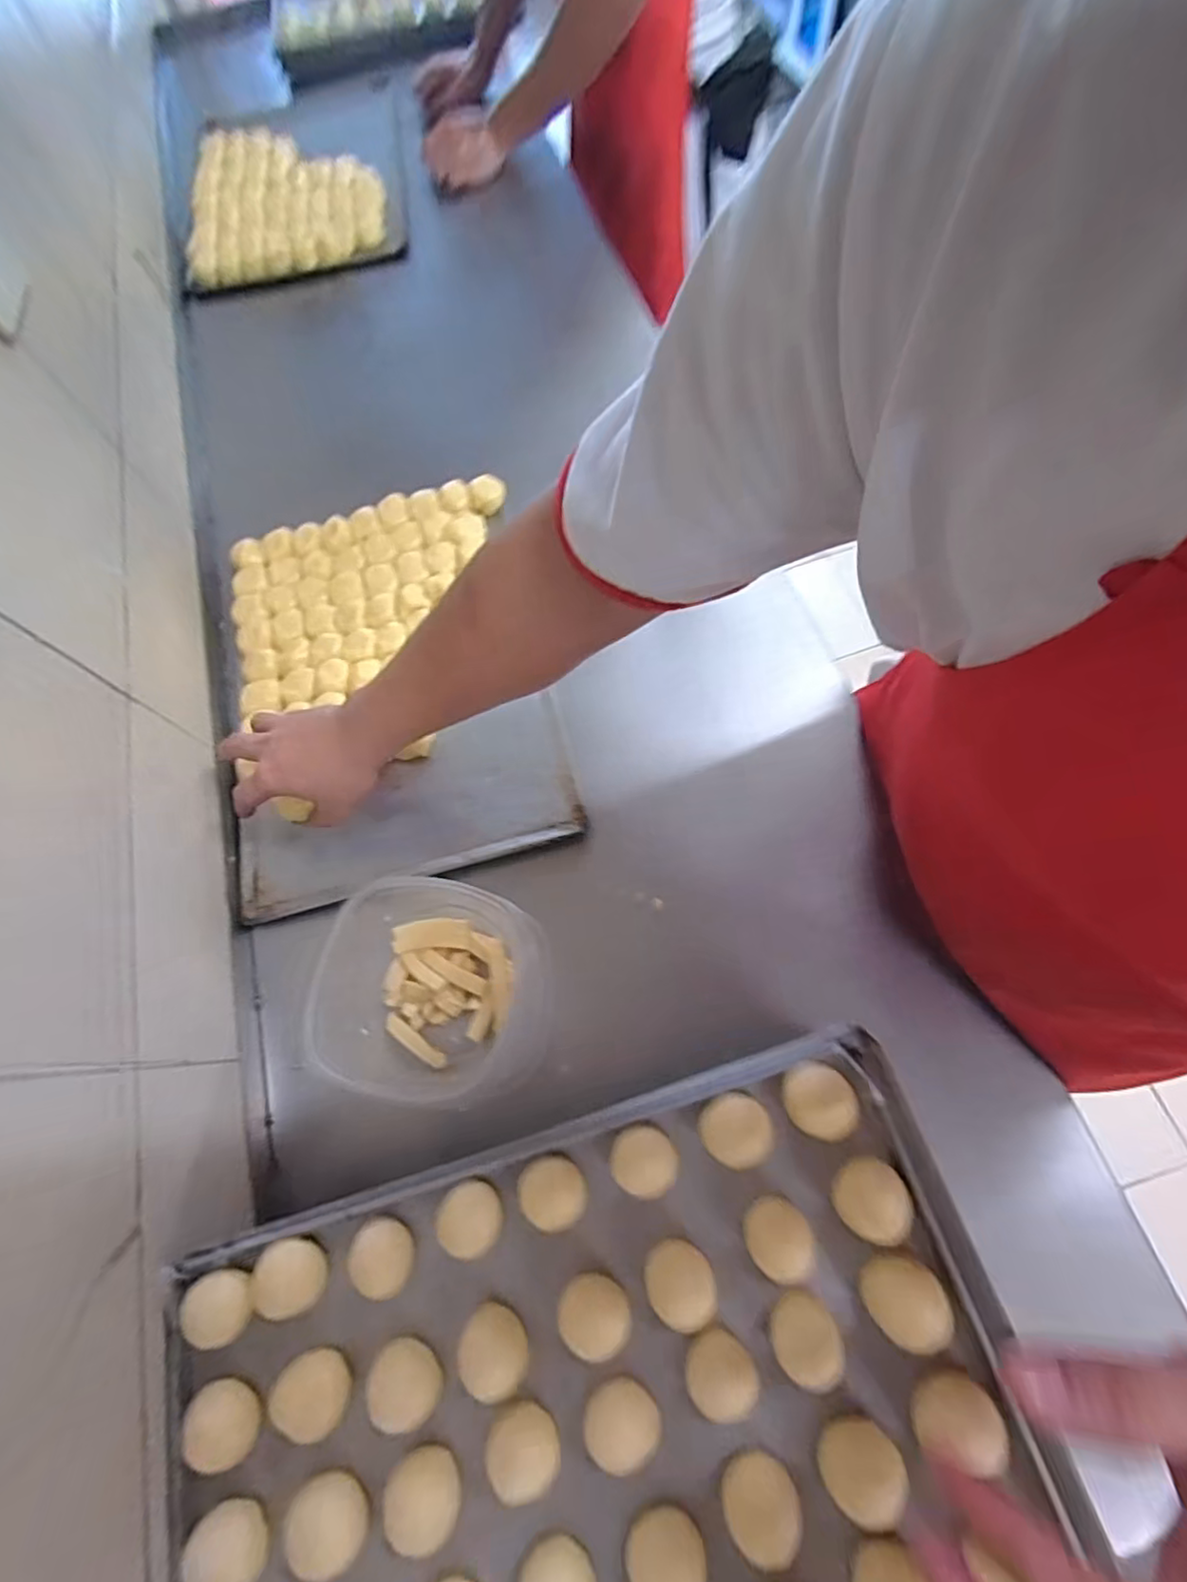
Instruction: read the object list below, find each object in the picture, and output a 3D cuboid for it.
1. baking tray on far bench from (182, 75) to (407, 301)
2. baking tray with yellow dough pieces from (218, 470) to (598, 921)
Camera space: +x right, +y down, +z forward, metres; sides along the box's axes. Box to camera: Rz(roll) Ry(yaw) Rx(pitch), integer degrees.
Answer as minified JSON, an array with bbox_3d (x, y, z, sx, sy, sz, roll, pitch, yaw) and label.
[{"bbox_3d":[-0.499,-1.043,1.006,0.356,0.034,0.574,-15,68,0],"label":"baking tray on far bench"},{"bbox_3d":[-0.222,-0.122,0.647,0.328,0.043,0.454,-14,67,-4],"label":"baking tray with yellow dough pieces"}]

